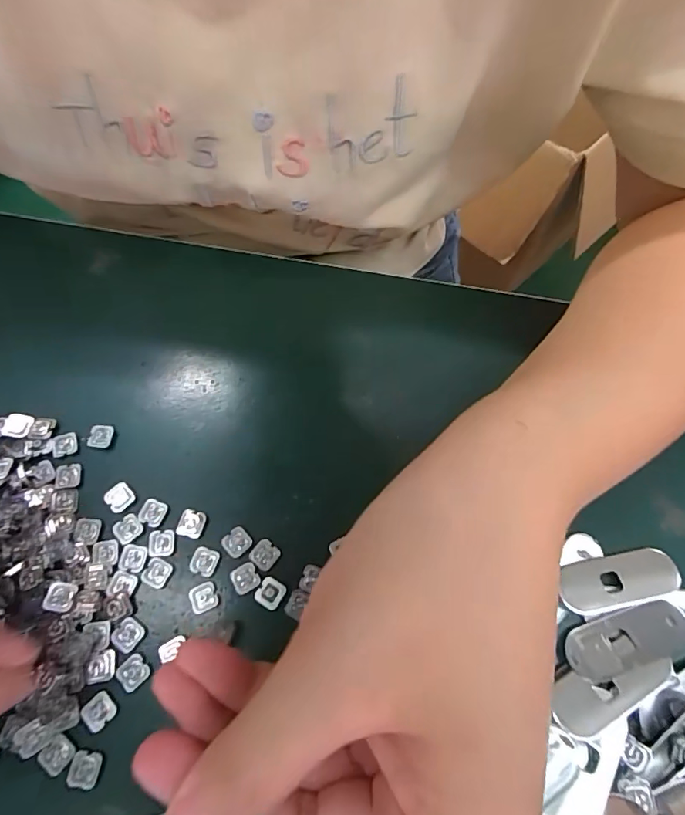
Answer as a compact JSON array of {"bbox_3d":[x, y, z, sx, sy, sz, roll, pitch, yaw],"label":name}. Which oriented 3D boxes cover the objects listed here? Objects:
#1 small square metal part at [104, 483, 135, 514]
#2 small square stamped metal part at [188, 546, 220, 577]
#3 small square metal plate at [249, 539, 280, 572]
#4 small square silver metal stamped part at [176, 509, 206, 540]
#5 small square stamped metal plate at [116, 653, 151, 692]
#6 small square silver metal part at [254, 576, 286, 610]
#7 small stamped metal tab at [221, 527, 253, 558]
[{"bbox_3d":[-0.094,0.037,0.193,0.010,0.004,0.010,-39,75,-15],"label":"small square metal part"},{"bbox_3d":[-0.056,0.061,0.184,0.010,0.004,0.010,17,70,5],"label":"small square stamped metal part"},{"bbox_3d":[-0.032,0.059,0.186,0.010,0.004,0.011,38,73,12],"label":"small square metal plate"},{"bbox_3d":[-0.063,0.048,0.190,0.010,0.004,0.011,13,69,3],"label":"small square silver metal stamped part"},{"bbox_3d":[-0.077,0.097,0.169,0.010,0.004,0.010,-41,76,-15],"label":"small square stamped metal plate"},{"bbox_3d":[-0.028,0.073,0.180,0.010,0.004,0.010,31,71,9],"label":"small square silver metal part"},{"bbox_3d":[-0.043,0.055,0.188,0.010,0.004,0.010,41,73,13],"label":"small stamped metal tab"}]

